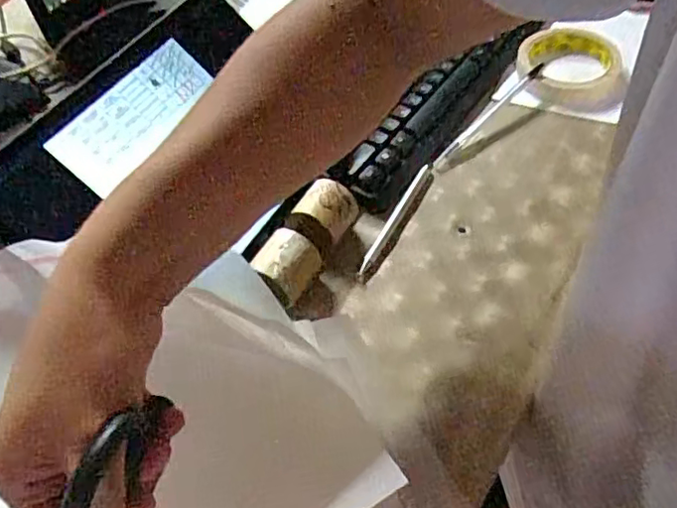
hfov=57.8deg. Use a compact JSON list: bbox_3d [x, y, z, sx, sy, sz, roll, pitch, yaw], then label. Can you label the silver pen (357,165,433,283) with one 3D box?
[{"bbox_3d":[0.049,-0.028,0.498,0.015,0.008,0.130,21,58,19],"label":"silver pen"}]

